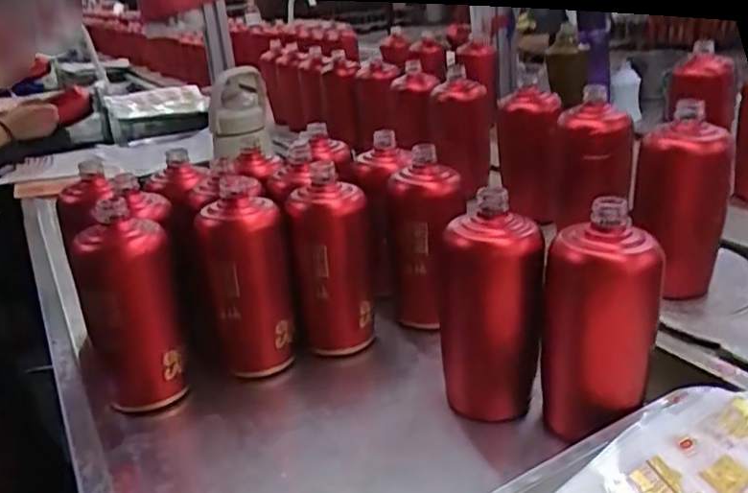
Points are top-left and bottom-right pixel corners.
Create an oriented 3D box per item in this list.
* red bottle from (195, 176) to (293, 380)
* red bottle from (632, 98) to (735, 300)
[{"bbox_3d":[-0.121,0.034,0.632,0.071,0.185,0.068,-12,22,-18],"label":"red bottle"},{"bbox_3d":[0.302,-0.038,0.649,0.069,0.188,0.070,14,31,39],"label":"red bottle"}]

